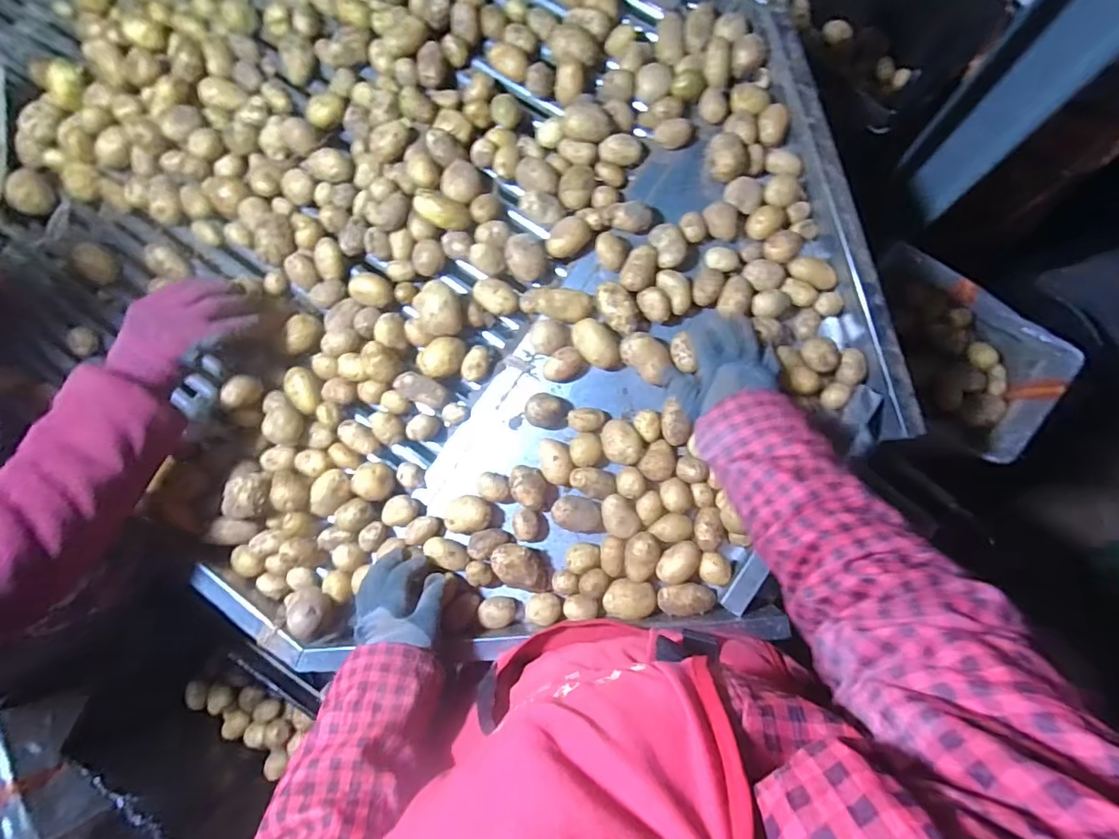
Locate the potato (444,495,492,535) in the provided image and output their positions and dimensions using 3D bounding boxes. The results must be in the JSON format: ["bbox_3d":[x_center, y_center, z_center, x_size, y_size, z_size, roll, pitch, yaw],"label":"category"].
[{"bbox_3d":[-0.115,0.118,0.619,0.060,0.043,0.045,-13,81,5],"label":"potato"}]

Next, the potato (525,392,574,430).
[{"bbox_3d":[-0.013,-0.009,0.624,0.052,0.040,0.042,-1,83,7],"label":"potato"}]

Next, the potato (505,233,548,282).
[{"bbox_3d":[-0.043,-0.207,0.643,0.049,0.044,0.062,2,83,7],"label":"potato"}]

